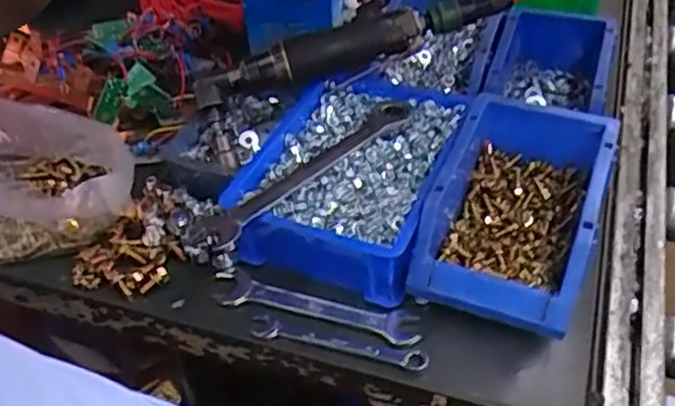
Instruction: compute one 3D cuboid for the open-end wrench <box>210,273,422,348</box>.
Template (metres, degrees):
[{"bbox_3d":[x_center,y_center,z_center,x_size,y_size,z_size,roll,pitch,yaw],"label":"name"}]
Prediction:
[{"bbox_3d":[-0.018,0.076,0.507,0.158,0.007,0.027,11,46,15],"label":"open-end wrench"}]

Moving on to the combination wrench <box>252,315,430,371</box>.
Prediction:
[{"bbox_3d":[0.001,0.098,0.481,0.126,0.005,0.016,9,45,14],"label":"combination wrench"}]

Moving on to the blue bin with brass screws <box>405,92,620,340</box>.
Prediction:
[{"bbox_3d":[0.138,0.003,0.518,0.111,0.078,0.188,16,47,20],"label":"blue bin with brass screws"}]

